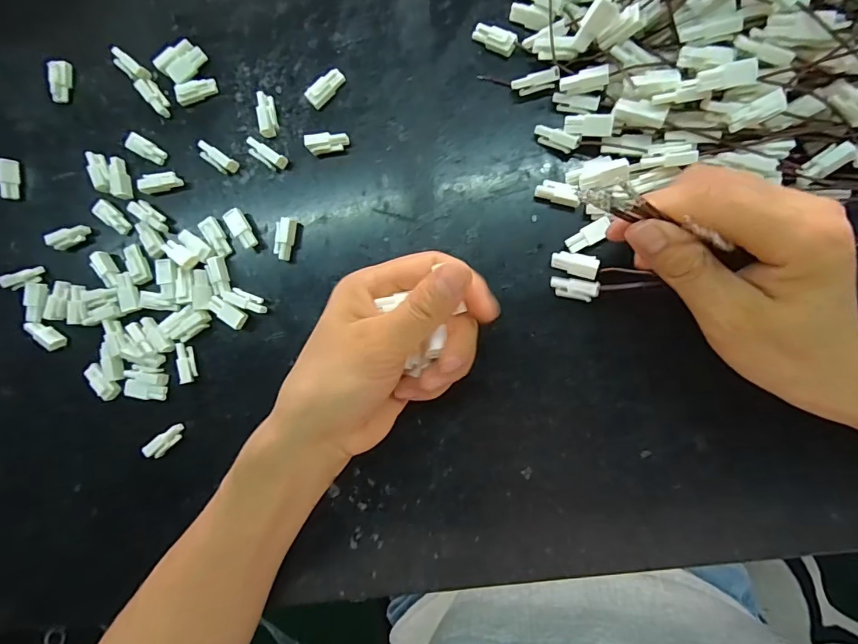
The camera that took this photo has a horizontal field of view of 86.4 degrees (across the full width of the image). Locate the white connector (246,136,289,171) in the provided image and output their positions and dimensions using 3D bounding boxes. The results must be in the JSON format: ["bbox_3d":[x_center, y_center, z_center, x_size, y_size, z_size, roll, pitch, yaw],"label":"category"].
[{"bbox_3d":[-0.100,-0.102,0.281,0.025,0.010,0.010,31,94,8],"label":"white connector"}]

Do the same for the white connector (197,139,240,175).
[{"bbox_3d":[-0.132,-0.102,0.286,0.026,0.011,0.010,35,94,7],"label":"white connector"}]

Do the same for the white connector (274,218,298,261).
[{"bbox_3d":[-0.087,-0.050,0.278,0.009,0.012,0.025,14,91,8],"label":"white connector"}]

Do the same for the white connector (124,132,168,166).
[{"bbox_3d":[-0.181,-0.110,0.292,0.025,0.006,0.011,33,94,-6],"label":"white connector"}]

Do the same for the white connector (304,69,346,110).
[{"bbox_3d":[-0.062,-0.141,0.277,0.025,0.010,0.010,-42,84,6],"label":"white connector"}]

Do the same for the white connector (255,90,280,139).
[{"bbox_3d":[-0.099,-0.127,0.280,0.009,0.011,0.027,-5,88,8],"label":"white connector"}]

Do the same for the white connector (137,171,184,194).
[{"bbox_3d":[-0.170,-0.088,0.289,0.026,0.011,0.012,-4,89,8],"label":"white connector"}]

